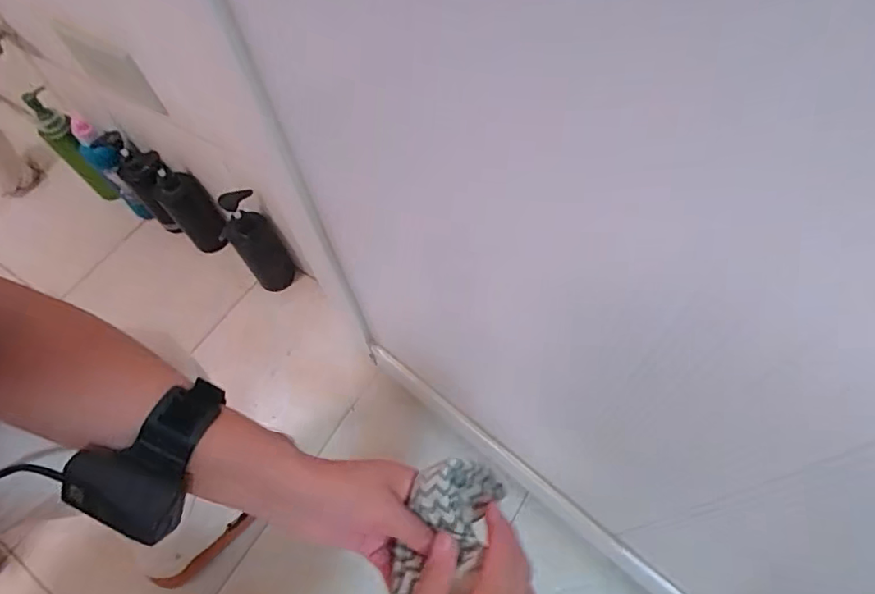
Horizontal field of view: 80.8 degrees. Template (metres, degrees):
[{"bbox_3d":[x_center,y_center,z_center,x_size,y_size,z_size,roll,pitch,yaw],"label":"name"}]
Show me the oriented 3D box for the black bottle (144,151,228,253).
[{"bbox_3d":[-0.436,-0.157,0.913,0.074,0.205,0.092,-37,63,-17],"label":"black bottle"}]

